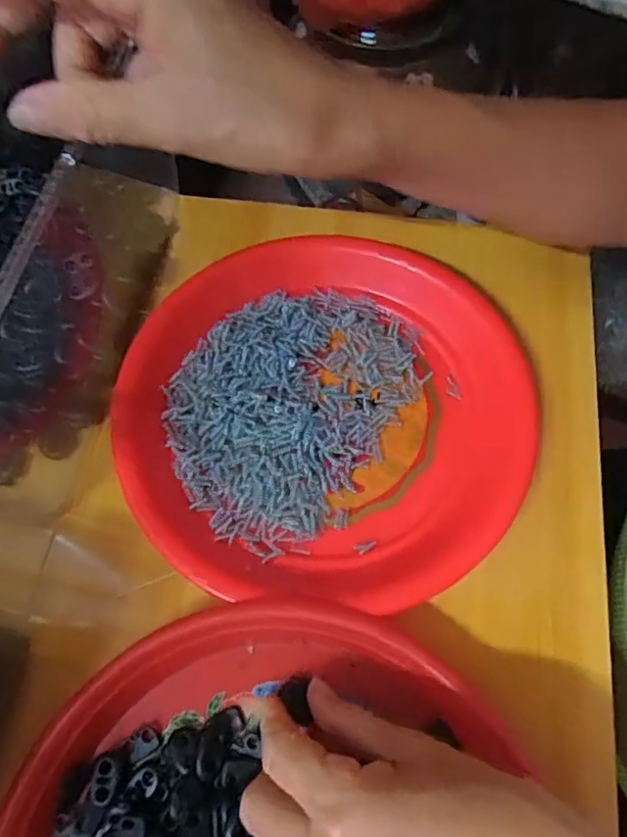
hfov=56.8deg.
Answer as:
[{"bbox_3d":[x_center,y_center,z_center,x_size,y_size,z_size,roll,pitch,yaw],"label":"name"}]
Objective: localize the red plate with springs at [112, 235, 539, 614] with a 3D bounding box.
[{"bbox_3d":[0.008,-0.010,0.337,0.231,0.028,0.219,4,69,-1],"label":"red plate with springs"}]

